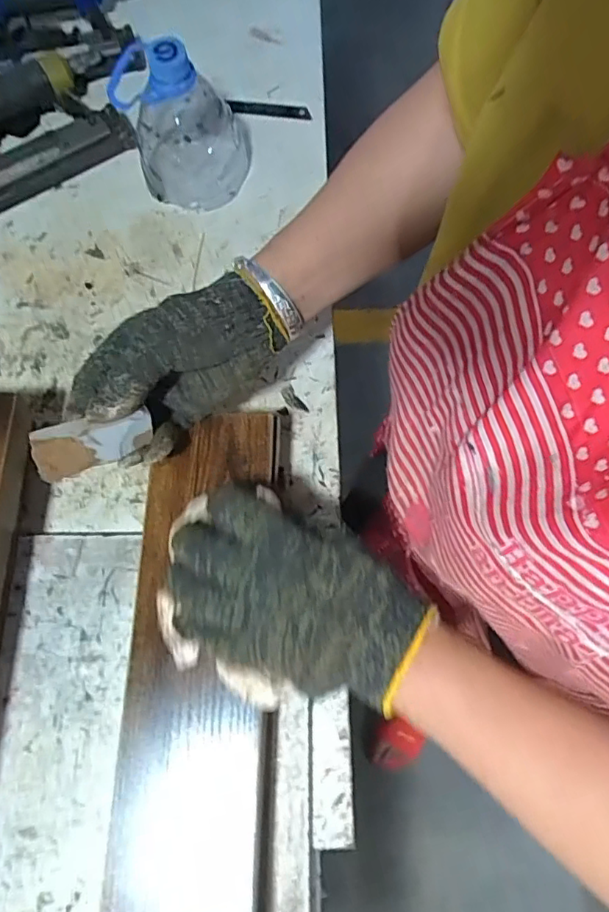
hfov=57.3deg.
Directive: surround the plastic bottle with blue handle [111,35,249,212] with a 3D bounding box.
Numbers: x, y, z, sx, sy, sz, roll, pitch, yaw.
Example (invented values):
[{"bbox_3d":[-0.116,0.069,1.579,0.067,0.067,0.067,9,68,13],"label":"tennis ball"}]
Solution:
[{"bbox_3d":[-0.103,-0.296,0.486,0.099,0.126,0.085,-8,71,-3],"label":"plastic bottle with blue handle"}]

